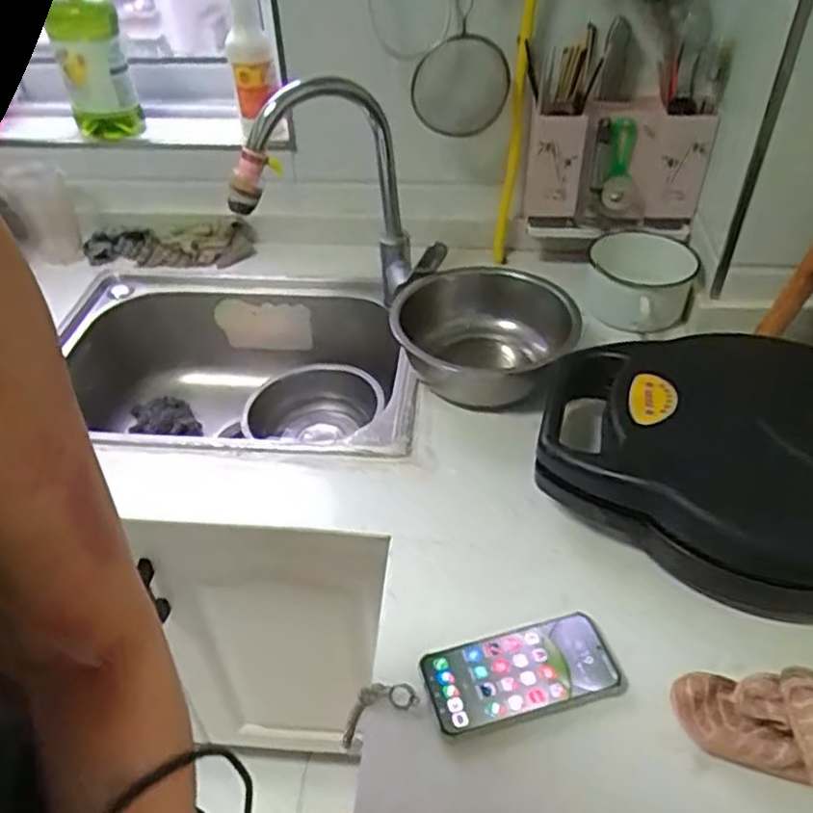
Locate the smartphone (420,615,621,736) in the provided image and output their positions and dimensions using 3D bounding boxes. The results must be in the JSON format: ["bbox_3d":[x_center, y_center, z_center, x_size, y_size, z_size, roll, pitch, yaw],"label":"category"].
[{"bbox_3d":[0.097,0.224,0.605,0.158,0.009,0.071,-12,41,-9],"label":"smartphone"}]

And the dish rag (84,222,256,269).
[{"bbox_3d":[-0.374,-0.252,1.116,0.271,0.068,0.053,3,16,12],"label":"dish rag"}]

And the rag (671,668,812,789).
[{"bbox_3d":[0.287,0.241,0.550,0.143,0.044,0.075,15,45,17],"label":"rag"}]

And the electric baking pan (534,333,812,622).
[{"bbox_3d":[0.340,0.047,0.711,0.392,0.110,0.304,9,43,16],"label":"electric baking pan"}]

